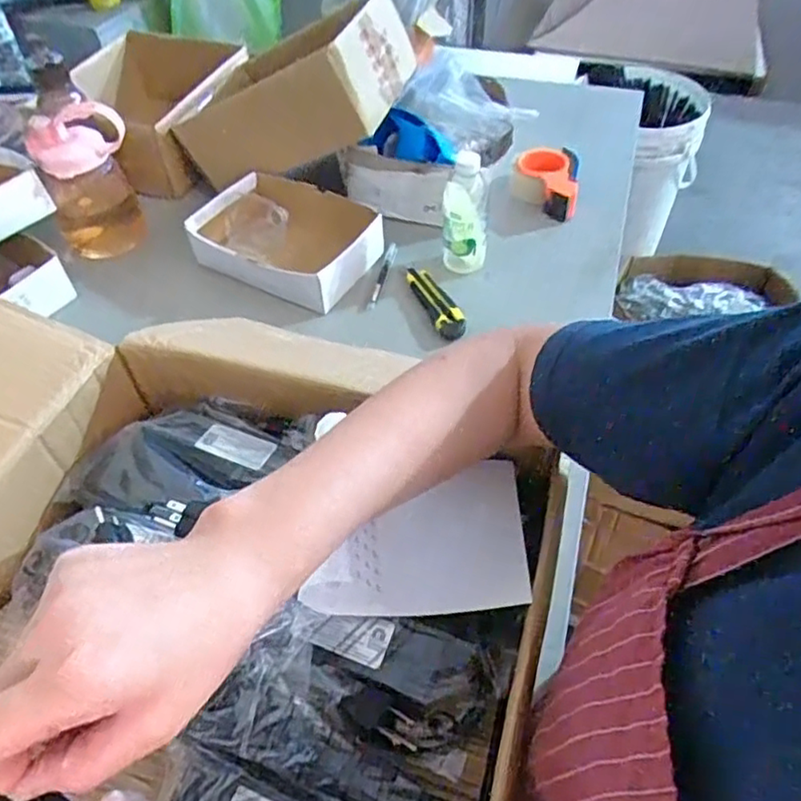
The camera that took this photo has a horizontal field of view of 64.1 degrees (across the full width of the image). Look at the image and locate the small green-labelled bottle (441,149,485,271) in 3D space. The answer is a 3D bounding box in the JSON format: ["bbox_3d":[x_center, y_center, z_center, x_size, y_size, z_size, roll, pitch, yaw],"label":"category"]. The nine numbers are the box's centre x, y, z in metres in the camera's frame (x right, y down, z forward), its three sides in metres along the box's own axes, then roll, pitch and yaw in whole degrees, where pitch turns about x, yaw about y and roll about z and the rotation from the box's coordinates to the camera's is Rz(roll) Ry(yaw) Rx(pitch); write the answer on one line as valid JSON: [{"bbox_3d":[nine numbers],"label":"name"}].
[{"bbox_3d":[0.088,-0.246,0.866,0.061,0.174,0.051,2,51,4],"label":"small green-labelled bottle"}]

